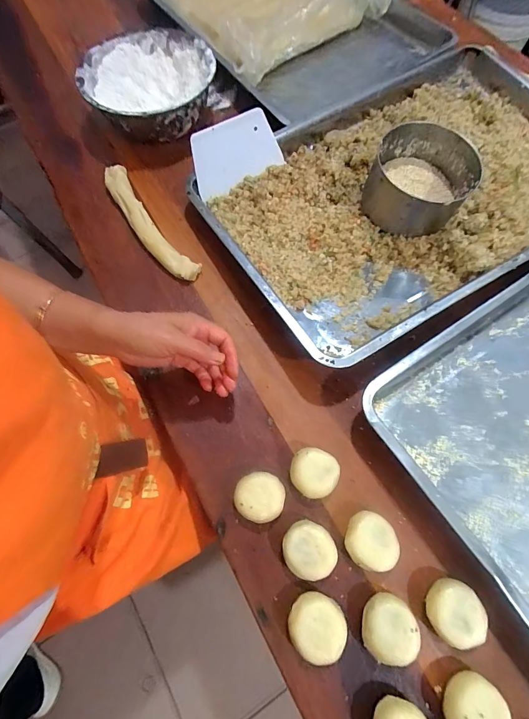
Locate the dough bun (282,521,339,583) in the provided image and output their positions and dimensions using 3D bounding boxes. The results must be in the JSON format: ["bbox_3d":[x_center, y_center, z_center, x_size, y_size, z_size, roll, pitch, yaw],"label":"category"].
[{"bbox_3d":[0.046,0.202,0.373,0.053,0.036,0.050,0,68,0],"label":"dough bun"}]

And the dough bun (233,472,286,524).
[{"bbox_3d":[-0.006,0.154,0.392,0.053,0.035,0.050,0,68,0],"label":"dough bun"}]

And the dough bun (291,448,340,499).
[{"bbox_3d":[0.056,0.130,0.401,0.052,0.030,0.051,0,68,0],"label":"dough bun"}]

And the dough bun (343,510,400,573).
[{"bbox_3d":[0.113,0.195,0.378,0.052,0.035,0.053,0,68,0],"label":"dough bun"}]

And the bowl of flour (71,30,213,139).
[{"bbox_3d":[-0.197,-0.472,0.605,0.219,0.075,0.216,33,72,12],"label":"bowl of flour"}]

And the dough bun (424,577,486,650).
[{"bbox_3d":[0.188,0.251,0.350,0.052,0.036,0.052,0,68,0],"label":"dough bun"}]

